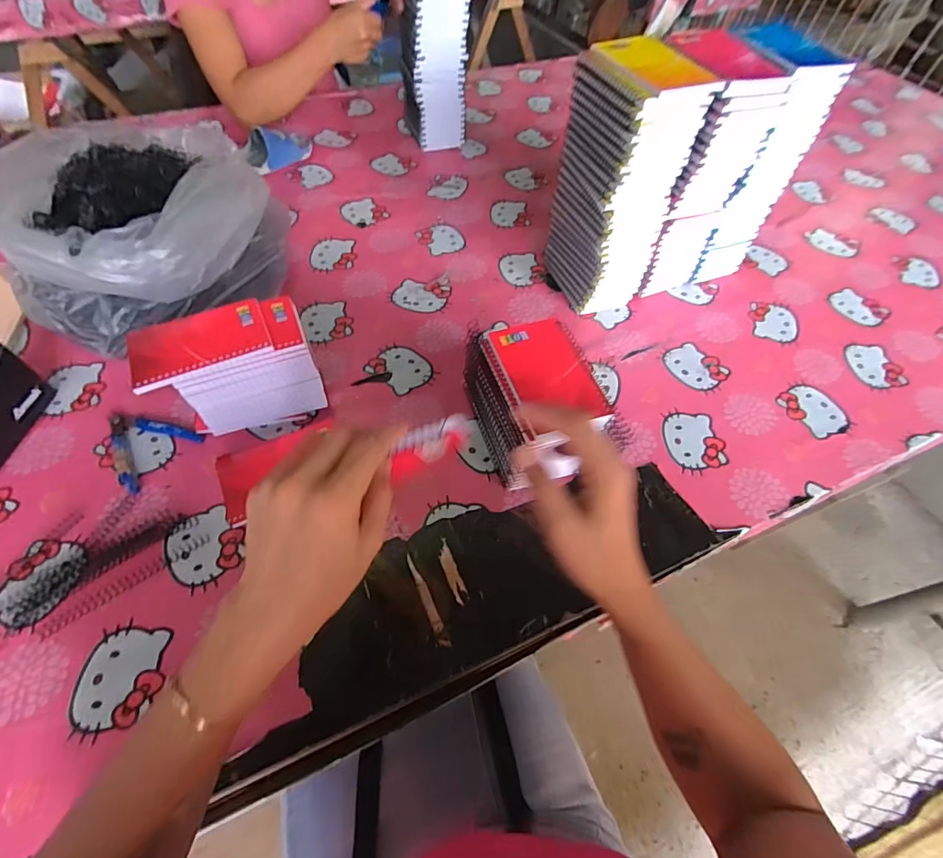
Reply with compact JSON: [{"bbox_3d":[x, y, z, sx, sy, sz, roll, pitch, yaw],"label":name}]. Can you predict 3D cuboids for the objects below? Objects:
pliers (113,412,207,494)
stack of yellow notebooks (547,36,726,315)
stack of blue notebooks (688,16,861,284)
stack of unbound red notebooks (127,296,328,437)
[{"bbox_3d":[-0.376,0.014,0.522,0.098,0.007,0.088,31,62,17],"label":"pliers"},{"bbox_3d":[0.186,-0.309,0.606,0.101,0.288,0.135,-19,60,-13],"label":"stack of yellow notebooks"},{"bbox_3d":[0.359,-0.356,0.635,0.096,0.283,0.133,-16,59,-11],"label":"stack of blue notebooks"},{"bbox_3d":[-0.260,-0.060,0.514,0.160,0.123,0.091,-21,60,-14],"label":"stack of unbound red notebooks"}]

